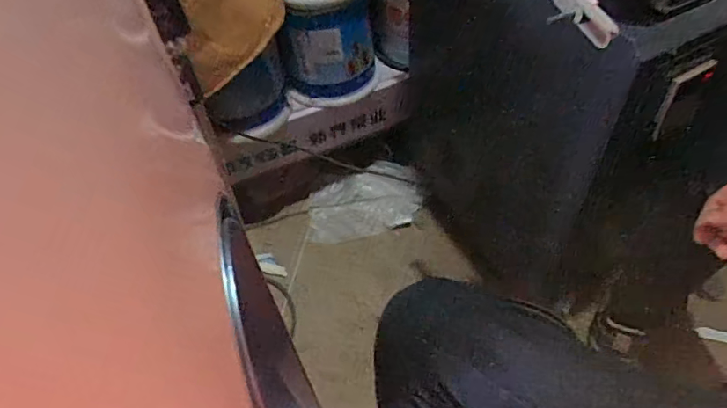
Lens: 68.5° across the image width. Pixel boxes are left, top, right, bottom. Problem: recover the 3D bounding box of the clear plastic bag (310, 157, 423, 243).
[{"bbox_3d":[-0.001,-0.017,1.323,0.293,0.086,0.173,-16,53,-8],"label":"clear plastic bag"}]

